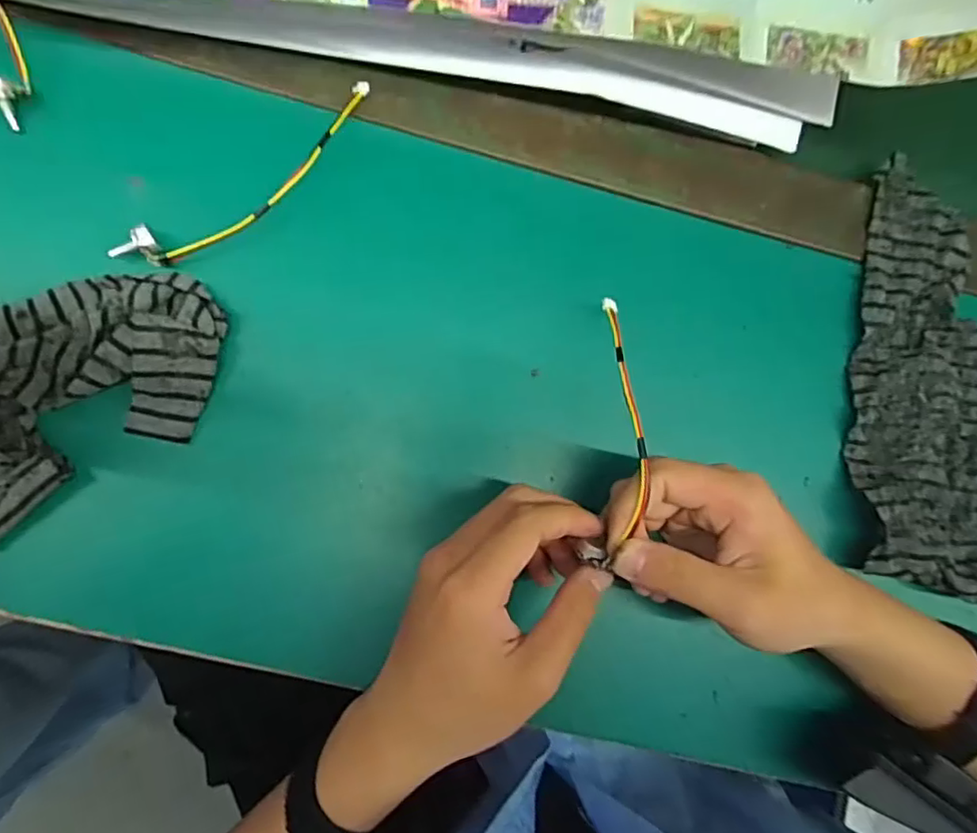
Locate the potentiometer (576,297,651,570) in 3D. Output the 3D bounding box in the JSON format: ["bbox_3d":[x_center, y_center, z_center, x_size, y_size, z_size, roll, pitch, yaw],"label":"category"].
[{"bbox_3d":[0.063,-0.001,0.302,0.016,0.036,0.141,8,71,-5],"label":"potentiometer"}]

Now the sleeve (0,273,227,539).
[{"bbox_3d":[-0.203,-0.021,0.303,0.145,0.035,0.103,-28,88,-7],"label":"sleeve"}]

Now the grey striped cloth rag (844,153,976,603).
[{"bbox_3d":[0.279,-0.021,0.366,0.123,0.020,0.244,7,80,-4],"label":"grey striped cloth rag"}]

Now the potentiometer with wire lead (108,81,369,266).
[{"bbox_3d":[-0.124,-0.127,0.335,0.161,0.021,0.026,-41,90,-7],"label":"potentiometer with wire lead"}]

